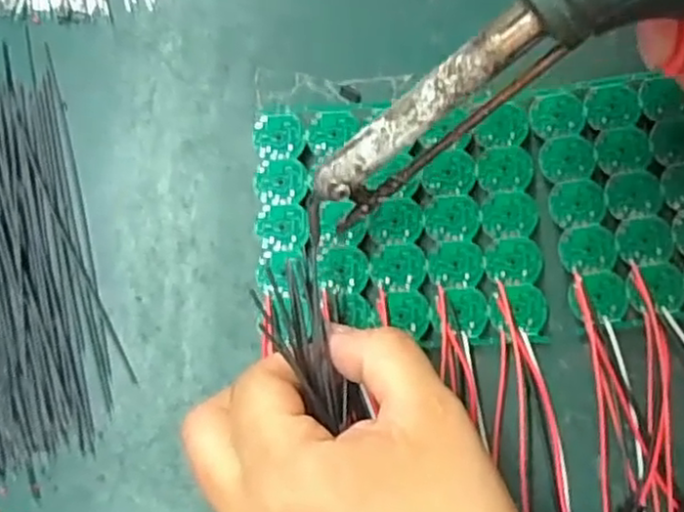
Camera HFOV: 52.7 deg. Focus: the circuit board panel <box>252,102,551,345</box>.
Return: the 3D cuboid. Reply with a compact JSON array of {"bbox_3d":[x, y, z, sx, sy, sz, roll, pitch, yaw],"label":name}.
[{"bbox_3d":[0.022,-0.013,0.267,0.108,0.008,0.092,-2,79,1],"label":"circuit board panel"}]

